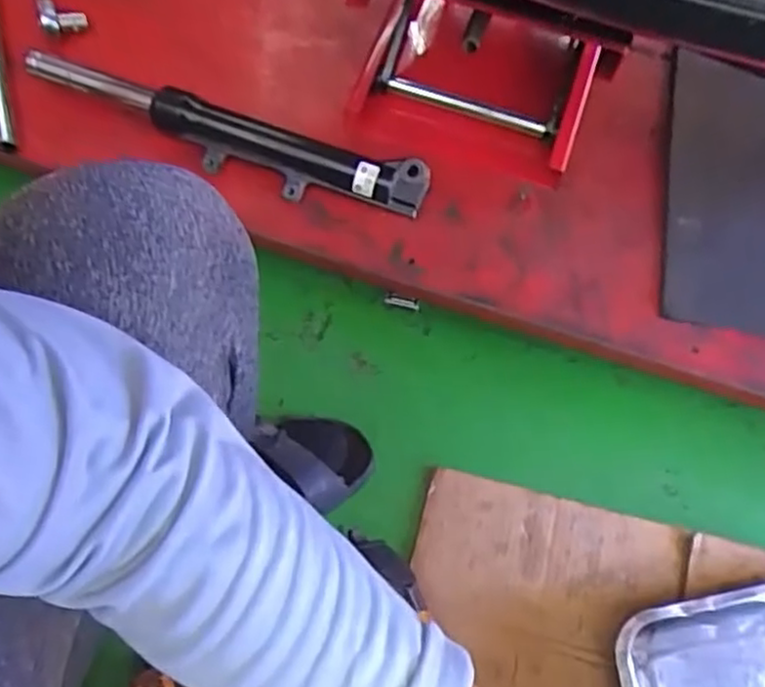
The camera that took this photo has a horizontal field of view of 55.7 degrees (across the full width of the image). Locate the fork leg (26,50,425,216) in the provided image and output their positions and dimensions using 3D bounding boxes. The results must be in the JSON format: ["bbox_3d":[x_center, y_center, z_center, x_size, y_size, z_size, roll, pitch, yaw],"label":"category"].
[{"bbox_3d":[-0.163,-0.204,0.719,0.425,0.043,0.059,16,70,6],"label":"fork leg"}]

